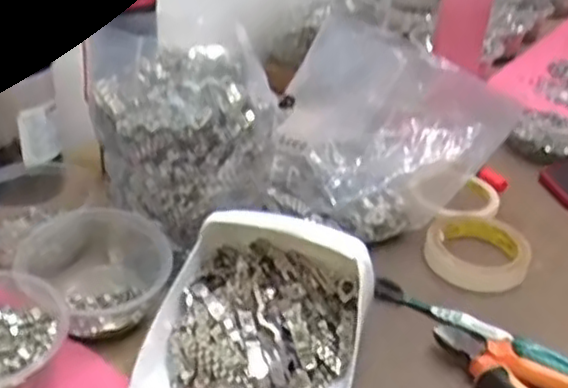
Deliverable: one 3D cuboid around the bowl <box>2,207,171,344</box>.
[{"bbox_3d":[-0.155,0.064,0.576,0.115,0.068,0.105,4,33,-2],"label":"bowl"}]

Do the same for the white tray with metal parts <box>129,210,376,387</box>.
[{"bbox_3d":[-0.017,0.090,0.528,0.152,0.079,0.175,13,33,12],"label":"white tray with metal parts"}]

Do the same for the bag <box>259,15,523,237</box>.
[{"bbox_3d":[0.092,-0.049,0.691,0.219,0.167,0.163,19,35,20],"label":"bag"}]

